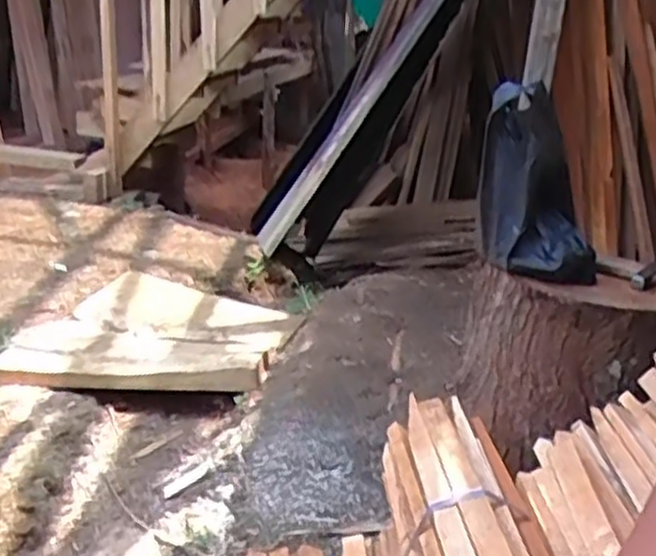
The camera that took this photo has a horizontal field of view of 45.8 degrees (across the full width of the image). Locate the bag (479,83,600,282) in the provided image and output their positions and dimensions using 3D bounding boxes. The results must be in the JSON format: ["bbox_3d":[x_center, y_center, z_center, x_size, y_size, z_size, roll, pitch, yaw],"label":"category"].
[{"bbox_3d":[0.314,-0.142,1.242,0.143,0.317,0.144,-19,9,-41],"label":"bag"}]

